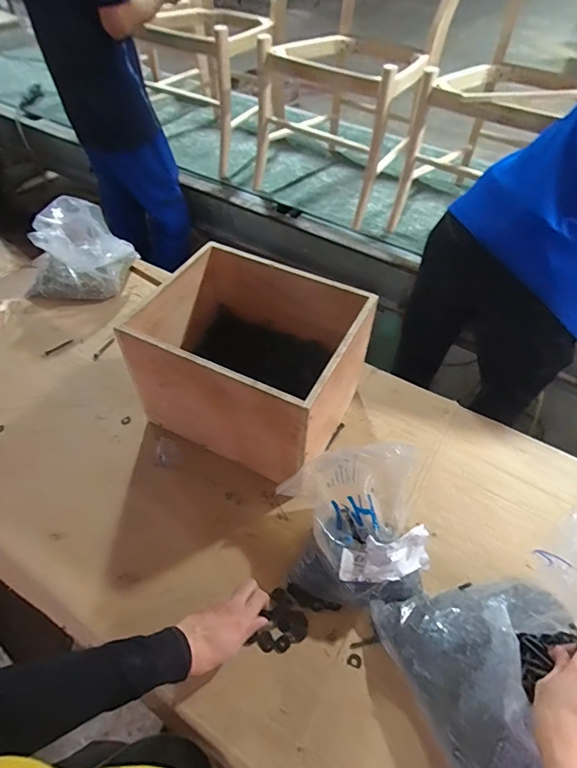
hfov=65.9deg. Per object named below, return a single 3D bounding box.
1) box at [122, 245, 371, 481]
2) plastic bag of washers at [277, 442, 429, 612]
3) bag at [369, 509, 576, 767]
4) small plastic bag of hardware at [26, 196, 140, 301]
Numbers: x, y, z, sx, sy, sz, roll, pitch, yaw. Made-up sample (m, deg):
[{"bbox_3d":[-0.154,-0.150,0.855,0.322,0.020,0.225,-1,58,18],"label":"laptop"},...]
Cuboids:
[{"bbox_3d":[-0.062,-0.039,0.767,0.332,0.222,0.259,24,53,18],"label":"box"},{"bbox_3d":[0.090,0.201,0.633,0.187,0.148,0.182,-5,49,-4],"label":"plastic bag of washers"},{"bbox_3d":[0.287,0.329,0.516,0.265,0.153,0.250,-17,51,-13],"label":"bag"},{"bbox_3d":[-0.503,-0.327,1.075,0.241,0.149,0.179,4,49,5],"label":"small plastic bag of hardware"}]

